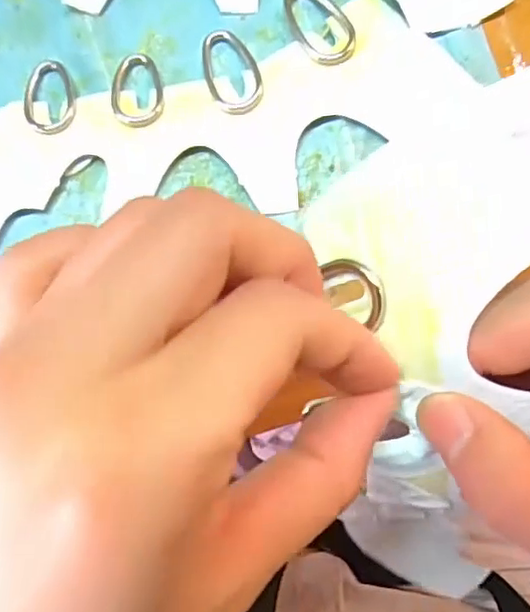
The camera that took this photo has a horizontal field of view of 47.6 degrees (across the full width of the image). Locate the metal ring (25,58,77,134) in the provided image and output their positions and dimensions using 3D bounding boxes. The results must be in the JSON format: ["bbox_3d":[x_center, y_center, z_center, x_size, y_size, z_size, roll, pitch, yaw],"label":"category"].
[{"bbox_3d":[-0.082,-0.079,0.228,0.019,0.004,0.029,-7,85,1],"label":"metal ring"}]

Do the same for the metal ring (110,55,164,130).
[{"bbox_3d":[-0.048,-0.081,0.225,0.019,0.004,0.029,4,86,2],"label":"metal ring"}]

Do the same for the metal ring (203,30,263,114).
[{"bbox_3d":[-0.013,-0.088,0.224,0.019,0.004,0.034,-18,85,0],"label":"metal ring"}]

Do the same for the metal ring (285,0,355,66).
[{"bbox_3d":[0.020,-0.105,0.224,0.019,0.004,0.034,-31,85,-1],"label":"metal ring"}]

